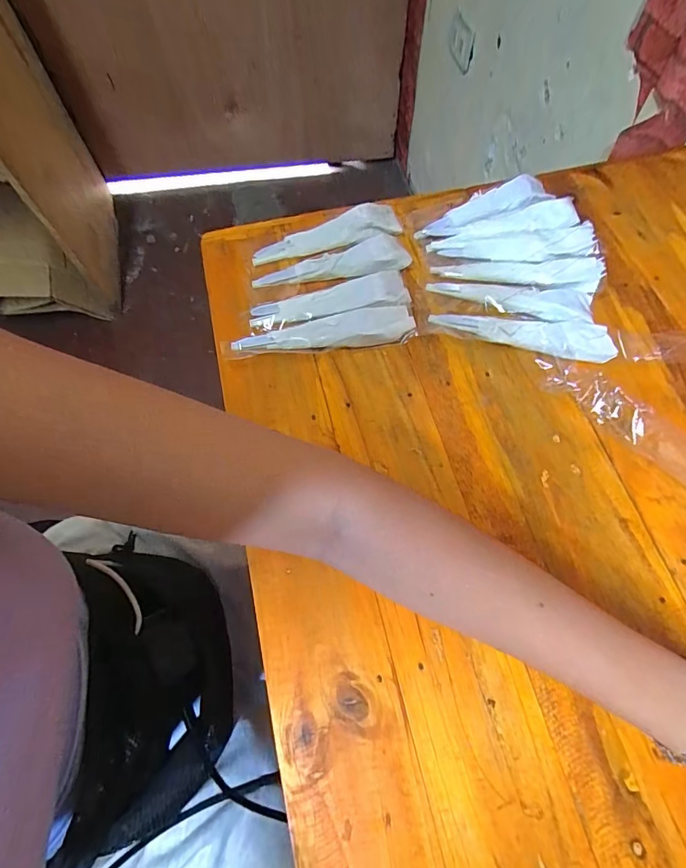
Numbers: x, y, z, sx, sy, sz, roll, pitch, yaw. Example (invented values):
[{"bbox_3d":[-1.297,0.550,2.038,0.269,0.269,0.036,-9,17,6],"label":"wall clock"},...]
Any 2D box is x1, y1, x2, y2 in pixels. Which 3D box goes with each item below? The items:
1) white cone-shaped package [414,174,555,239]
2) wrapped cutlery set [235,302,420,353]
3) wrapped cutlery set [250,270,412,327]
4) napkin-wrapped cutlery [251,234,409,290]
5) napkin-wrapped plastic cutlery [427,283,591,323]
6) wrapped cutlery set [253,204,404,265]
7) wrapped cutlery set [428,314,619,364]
[{"bbox_3d":[0.142,-0.236,0.443,0.142,0.020,0.040,-17,68,-6],"label":"white cone-shaped package"},{"bbox_3d":[-0.018,-0.090,0.387,0.162,0.019,0.032,-10,67,-3],"label":"wrapped cutlery set"},{"bbox_3d":[-0.011,-0.123,0.401,0.148,0.015,0.040,-15,68,-5],"label":"wrapped cutlery set"},{"bbox_3d":[-0.011,-0.160,0.415,0.148,0.015,0.041,-17,68,-6],"label":"napkin-wrapped cutlery"},{"bbox_3d":[0.155,-0.124,0.397,0.145,0.015,0.042,9,67,5],"label":"napkin-wrapped plastic cutlery"},{"bbox_3d":[-0.018,-0.201,0.432,0.149,0.019,0.035,-16,68,-6],"label":"wrapped cutlery set"},{"bbox_3d":[0.159,-0.088,0.382,0.155,0.018,0.034,9,67,5],"label":"wrapped cutlery set"}]

